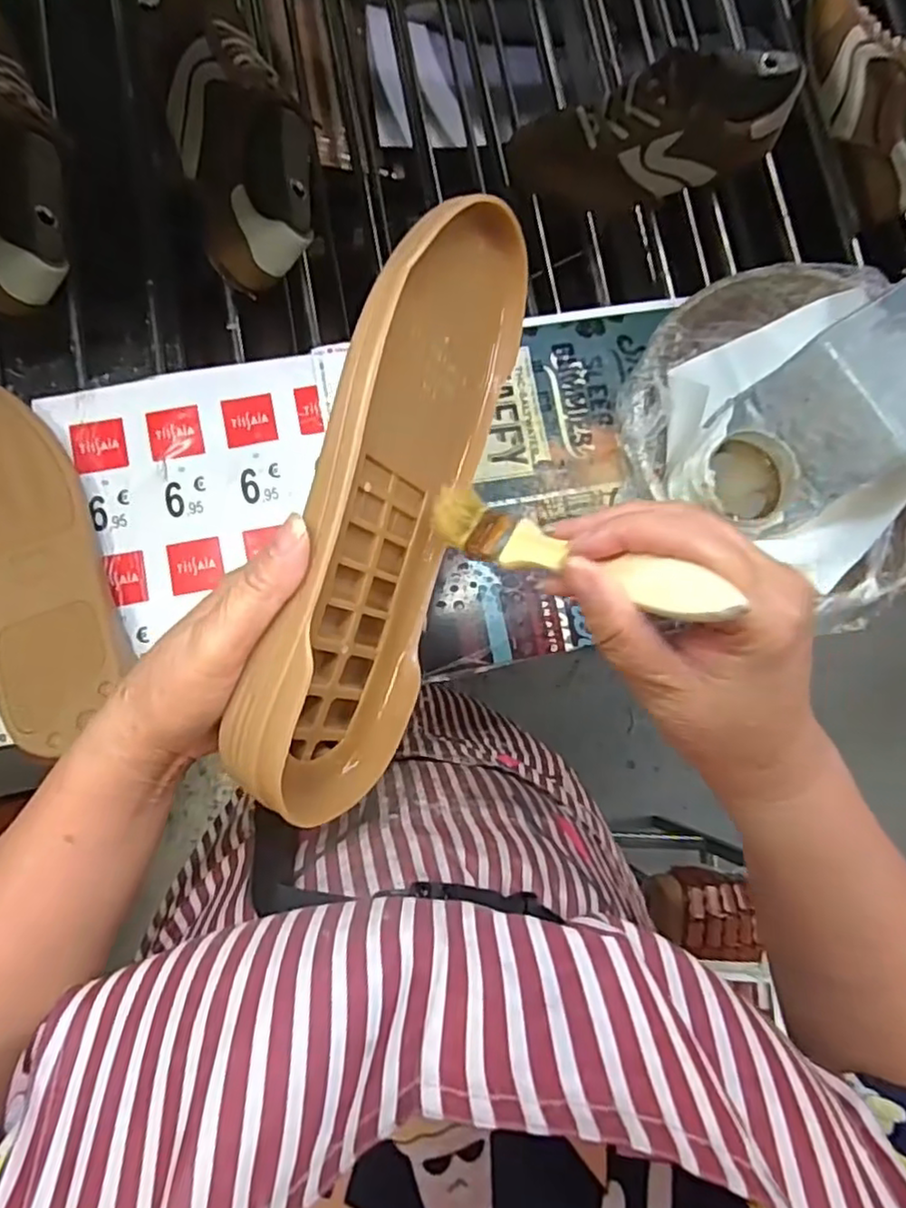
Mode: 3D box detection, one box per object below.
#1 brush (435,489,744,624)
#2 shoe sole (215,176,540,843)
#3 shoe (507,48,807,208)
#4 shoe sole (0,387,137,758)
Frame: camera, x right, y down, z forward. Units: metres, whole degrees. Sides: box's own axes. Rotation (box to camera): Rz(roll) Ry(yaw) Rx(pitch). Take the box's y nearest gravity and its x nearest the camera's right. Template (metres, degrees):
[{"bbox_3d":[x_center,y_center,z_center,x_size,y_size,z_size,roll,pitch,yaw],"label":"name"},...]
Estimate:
[{"bbox_3d":[0.039,-0.023,0.254,0.027,0.155,0.009,-54,130,-9],"label":"brush"},{"bbox_3d":[-0.027,-0.049,0.293,0.026,0.102,0.282,15,80,29],"label":"shoe sole"},{"bbox_3d":[0.175,-0.407,0.568,0.239,0.089,0.076,-9,82,10],"label":"shoe"},{"bbox_3d":[-0.300,-0.035,0.461,0.090,0.036,0.271,-22,84,-7],"label":"shoe sole"}]

